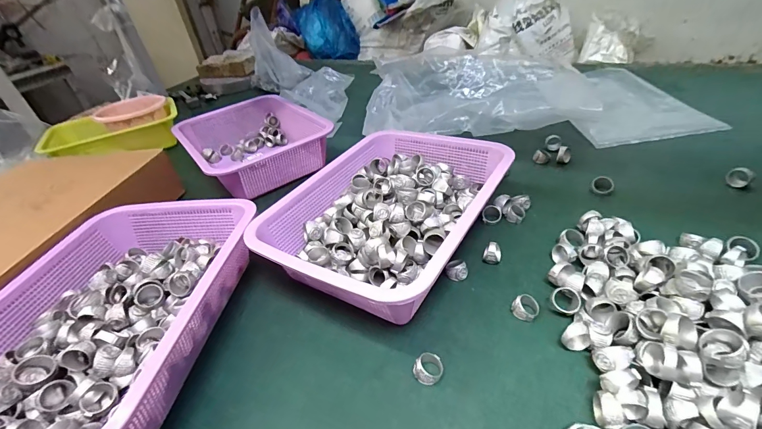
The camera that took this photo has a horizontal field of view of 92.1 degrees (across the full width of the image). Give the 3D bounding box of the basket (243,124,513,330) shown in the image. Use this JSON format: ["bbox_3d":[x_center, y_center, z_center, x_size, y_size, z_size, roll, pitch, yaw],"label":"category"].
[{"bbox_3d":[0.019,-0.009,0.465,0.223,0.075,0.300,16,43,30],"label":"basket"}]

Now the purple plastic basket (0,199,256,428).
[{"bbox_3d":[-0.260,0.101,0.369,0.216,0.080,0.301,-3,35,8],"label":"purple plastic basket"}]

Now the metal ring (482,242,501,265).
[{"bbox_3d":[0.130,0.045,0.426,0.019,0.026,0.015,6,42,15],"label":"metal ring"}]

